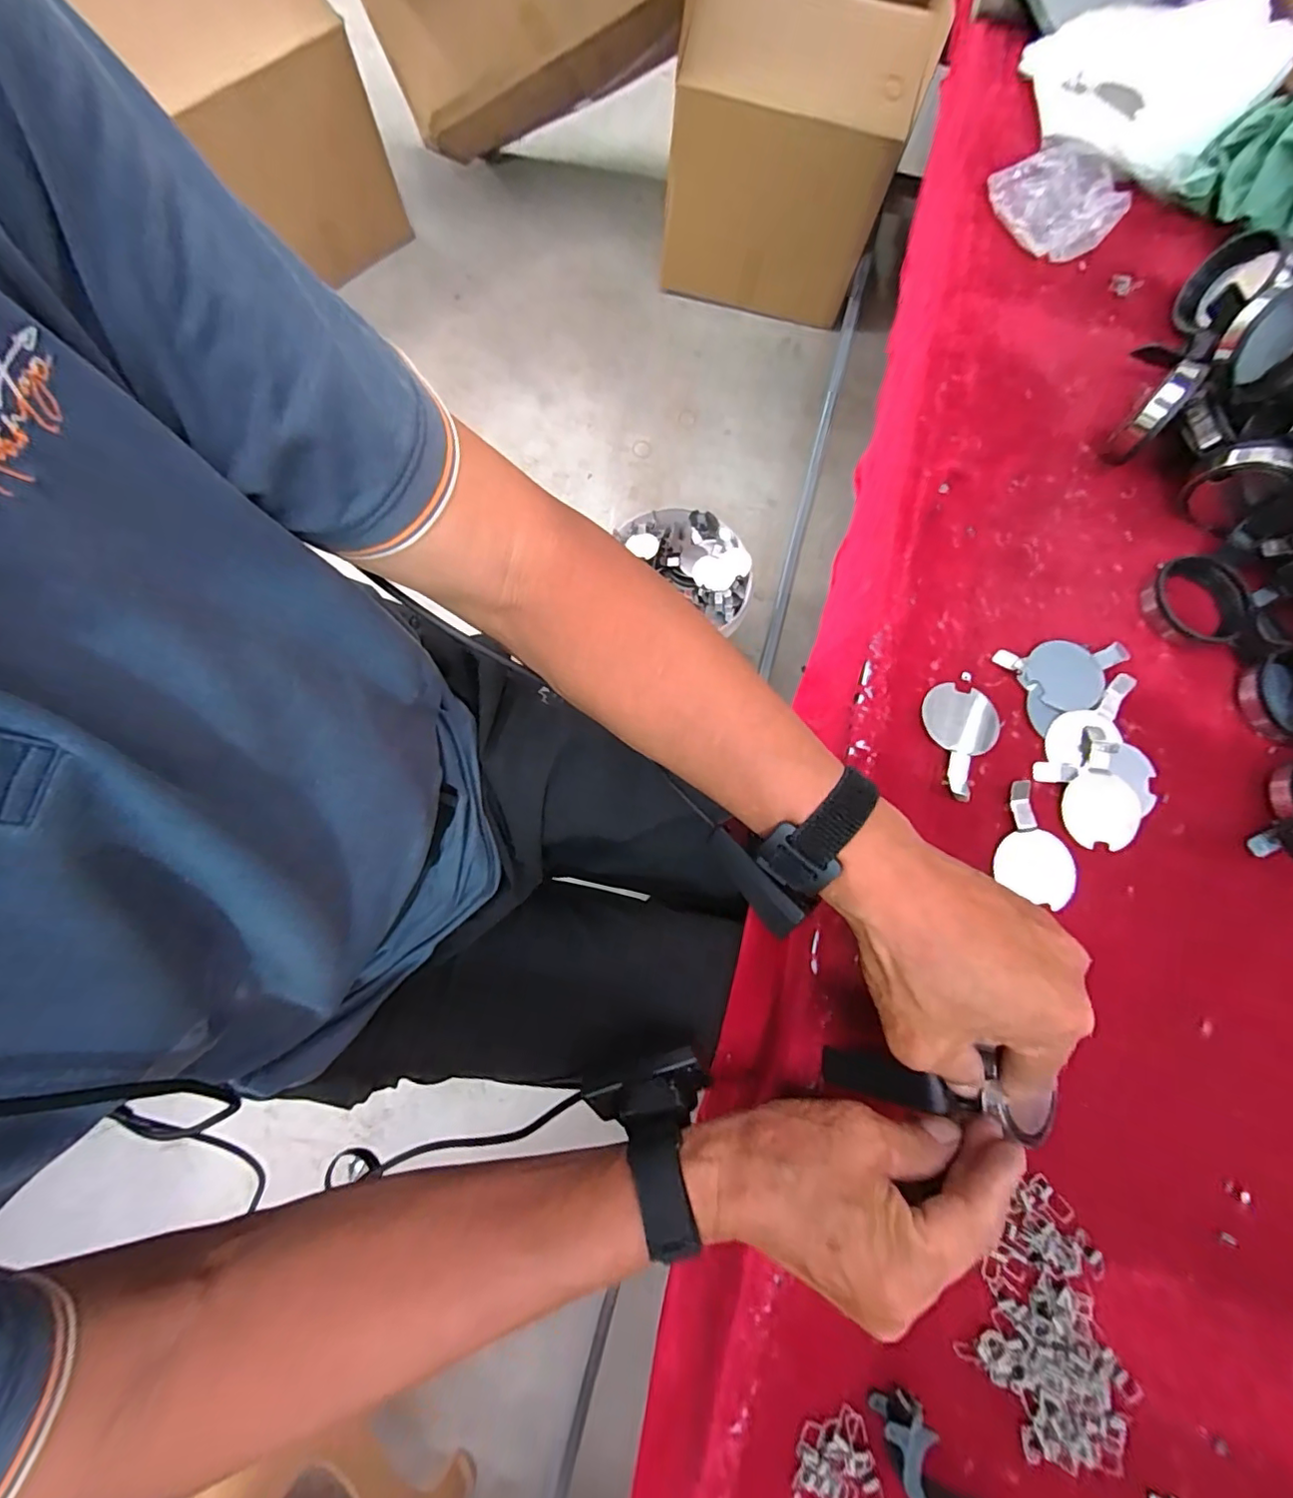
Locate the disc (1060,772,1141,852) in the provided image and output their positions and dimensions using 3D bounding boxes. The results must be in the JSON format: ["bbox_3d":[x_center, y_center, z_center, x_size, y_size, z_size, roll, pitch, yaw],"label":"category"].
[{"bbox_3d":[0.311,0.043,0.384,0.050,0.009,0.048,12,77,2],"label":"disc"}]

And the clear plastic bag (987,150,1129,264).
[{"bbox_3d":[0.374,-0.493,0.509,0.087,0.031,0.093,-10,77,-3],"label":"clear plastic bag"}]

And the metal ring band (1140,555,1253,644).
[{"bbox_3d":[0.415,-0.112,0.422,0.062,0.019,0.056,33,78,7],"label":"metal ring band"}]

